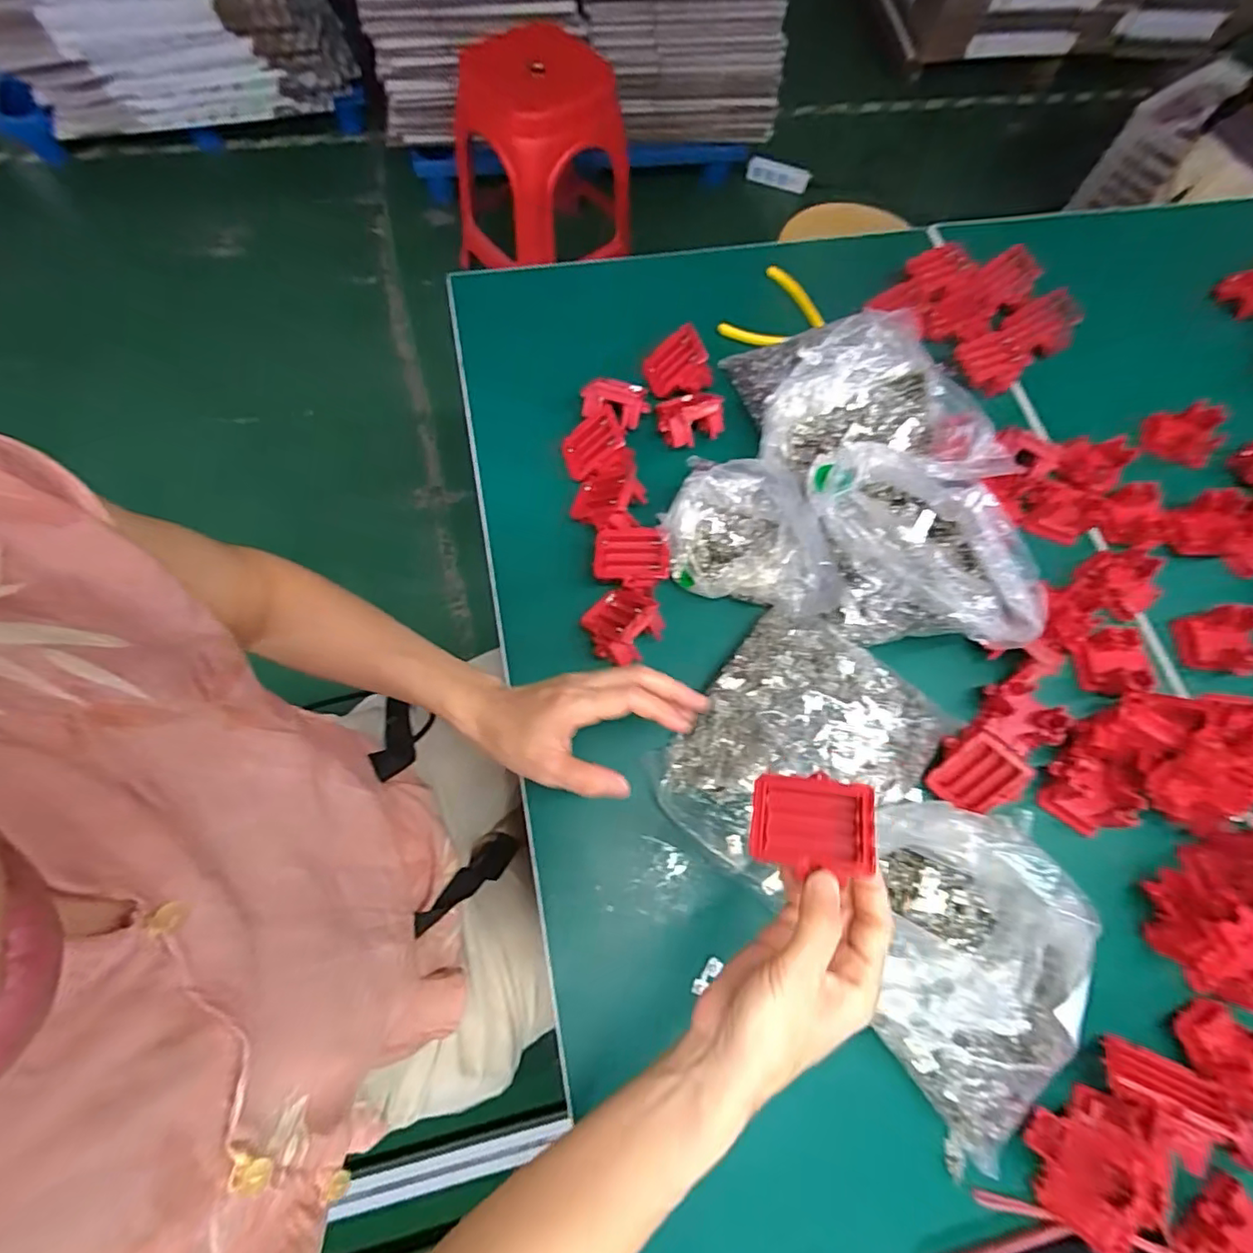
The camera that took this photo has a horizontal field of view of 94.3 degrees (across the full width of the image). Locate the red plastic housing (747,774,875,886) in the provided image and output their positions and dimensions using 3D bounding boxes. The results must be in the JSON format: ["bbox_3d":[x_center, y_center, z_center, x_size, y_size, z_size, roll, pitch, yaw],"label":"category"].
[{"bbox_3d":[0.105,0.113,0.329,0.065,0.018,0.050,-1,52,17],"label":"red plastic housing"}]

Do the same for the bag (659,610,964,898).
[{"bbox_3d":[0.139,0.100,0.464,0.171,0.037,0.206,36,74,12],"label":"bag"}]

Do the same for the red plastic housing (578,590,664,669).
[{"bbox_3d":[-0.006,-0.002,0.498,0.066,0.033,0.064,37,71,9],"label":"red plastic housing"}]

